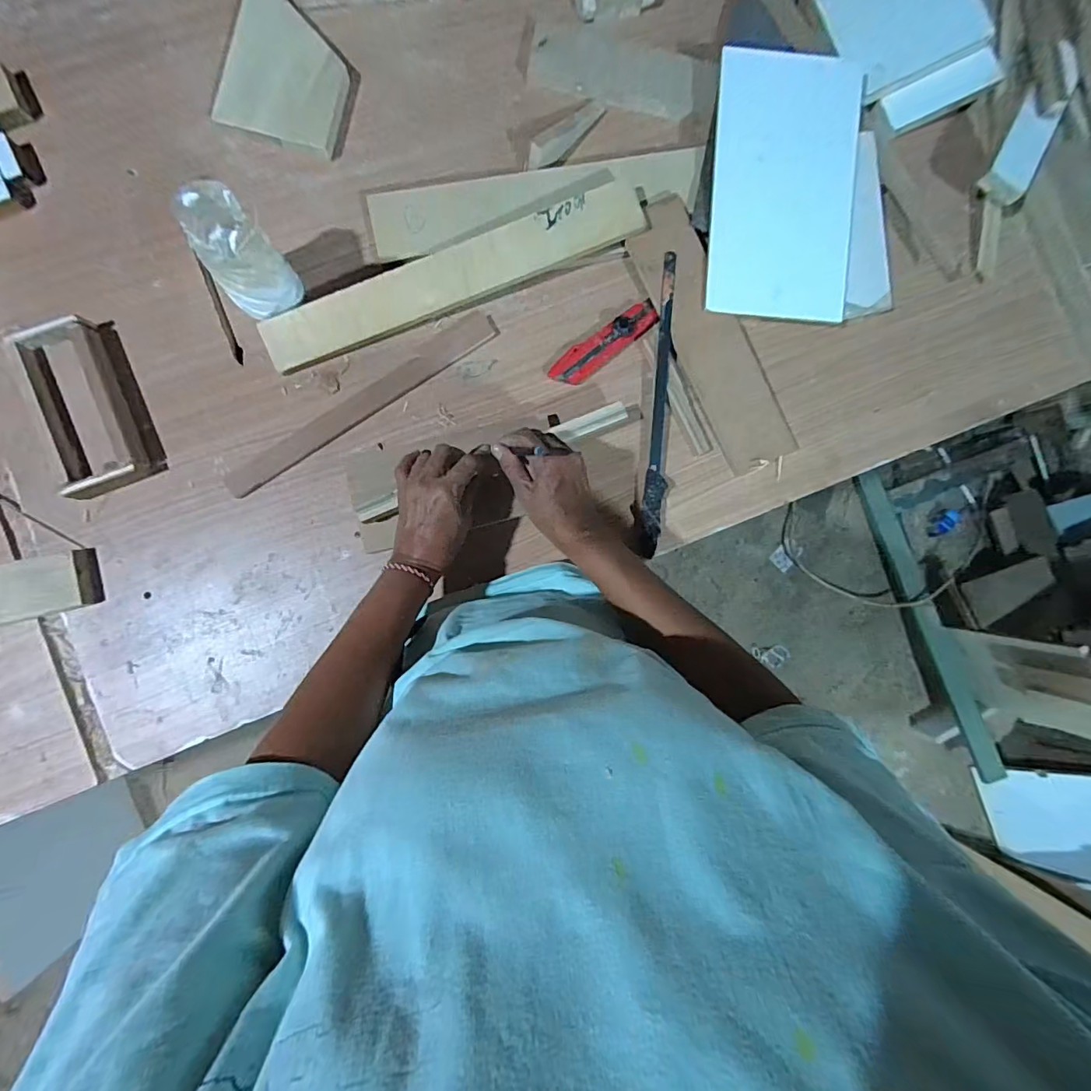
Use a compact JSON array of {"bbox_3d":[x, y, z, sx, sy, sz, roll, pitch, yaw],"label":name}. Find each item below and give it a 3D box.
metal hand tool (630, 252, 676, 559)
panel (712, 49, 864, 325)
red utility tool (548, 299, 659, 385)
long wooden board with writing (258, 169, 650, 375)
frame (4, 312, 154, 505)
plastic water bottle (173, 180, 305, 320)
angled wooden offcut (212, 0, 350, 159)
[{"bbox_3d":[0.121,-0.147,0.517,0.031,0.021,0.301,7,88,-4],"label":"metal hand tool"},{"bbox_3d":[0.246,-0.368,0.507,0.148,0.012,0.252,3,95,-4],"label":"panel"},{"bbox_3d":[0.063,-0.214,0.523,0.129,0.018,0.031,-37,91,-5],"label":"red utility tool"},{"bbox_3d":[-0.087,-0.274,0.497,0.397,0.017,0.061,-24,110,0],"label":"long wooden board with writing"},{"bbox_3d":[-0.434,-0.129,0.466,0.070,0.030,0.158,-20,90,-5],"label":"frame"},{"bbox_3d":[-0.276,-0.262,0.452,0.060,0.106,0.065,0,88,-5],"label":"plastic water bottle"},{"bbox_3d":[-0.264,-0.490,0.506,0.120,0.023,0.148,15,87,-4],"label":"angled wooden offcut"}]

